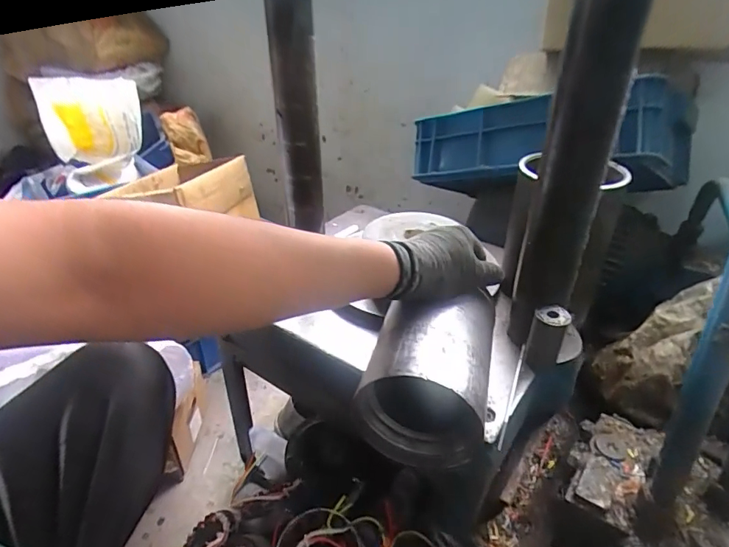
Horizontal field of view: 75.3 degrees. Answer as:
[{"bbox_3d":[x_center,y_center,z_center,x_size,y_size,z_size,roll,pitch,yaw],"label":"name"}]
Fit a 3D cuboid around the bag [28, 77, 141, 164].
[{"bbox_3d":[-0.653,-0.358,1.117,0.234,0.192,0.066,-1,28,-5],"label":"bag"}]

